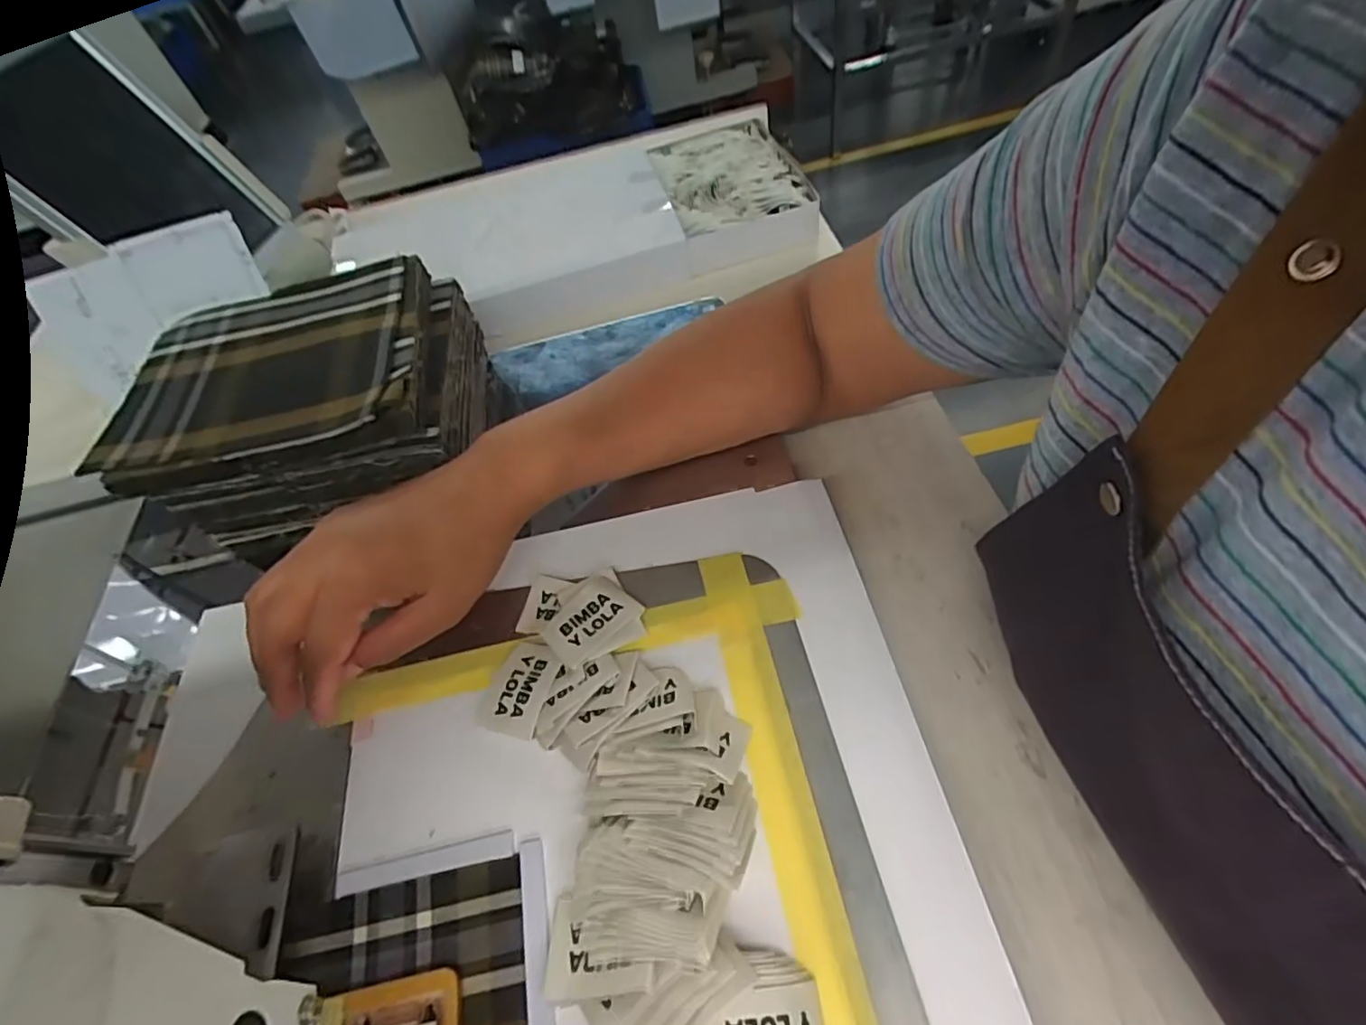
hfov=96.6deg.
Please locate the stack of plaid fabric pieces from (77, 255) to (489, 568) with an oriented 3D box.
[{"bbox_3d":[-0.236,-0.073,0.389,0.198,0.090,0.159,-5,55,-5],"label":"stack of plaid fabric pieces"}]

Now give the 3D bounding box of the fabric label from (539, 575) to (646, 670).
[{"bbox_3d":[-0.051,0.057,0.326,0.039,0.005,0.047,35,68,29],"label":"fabric label"}]

